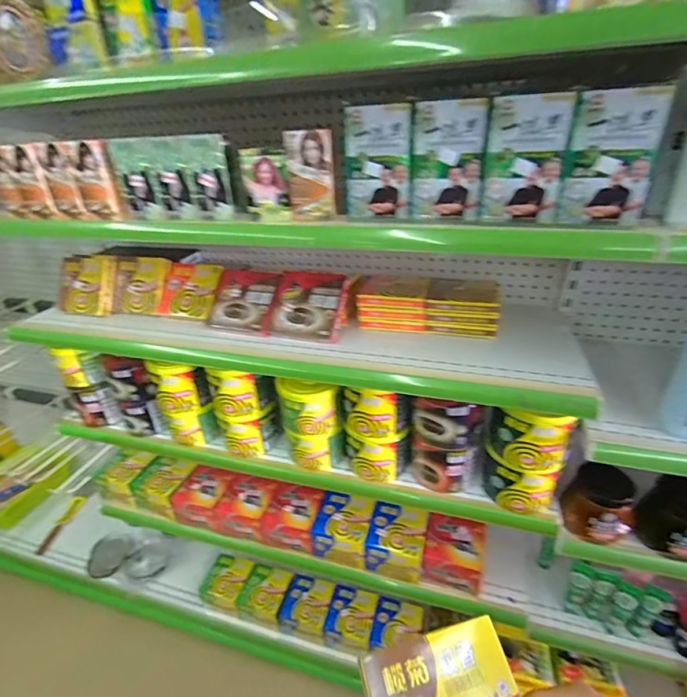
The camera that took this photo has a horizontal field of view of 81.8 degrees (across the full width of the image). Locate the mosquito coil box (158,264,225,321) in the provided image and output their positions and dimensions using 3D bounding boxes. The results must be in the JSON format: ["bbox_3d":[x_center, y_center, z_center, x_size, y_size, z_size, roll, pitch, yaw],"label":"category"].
[{"bbox_3d":[-0.361,-0.137,0.940,0.150,0.133,0.025,6,-5,16],"label":"mosquito coil box"}]

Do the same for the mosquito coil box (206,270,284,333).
[{"bbox_3d":[-0.224,-0.108,0.866,0.155,0.025,0.156,7,66,22],"label":"mosquito coil box"}]

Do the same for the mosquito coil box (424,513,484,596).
[{"bbox_3d":[0.281,0.516,1.019,0.139,0.104,0.135,10,30,16],"label":"mosquito coil box"}]

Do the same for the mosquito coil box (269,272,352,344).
[{"bbox_3d":[-0.072,-0.085,0.824,0.152,0.026,0.149,8,71,19],"label":"mosquito coil box"}]

